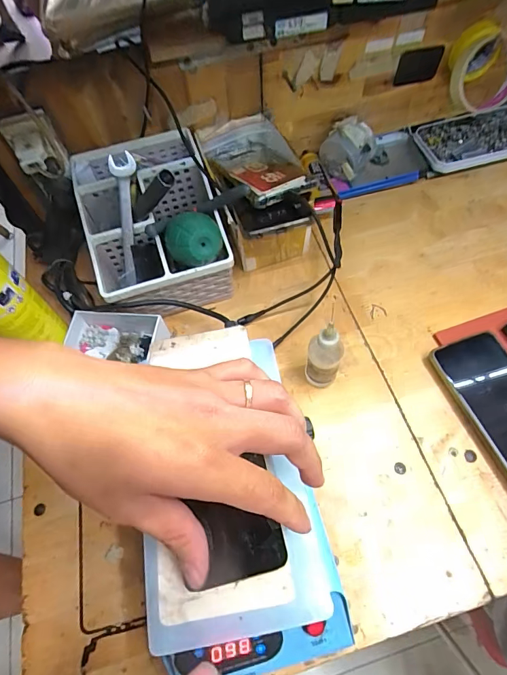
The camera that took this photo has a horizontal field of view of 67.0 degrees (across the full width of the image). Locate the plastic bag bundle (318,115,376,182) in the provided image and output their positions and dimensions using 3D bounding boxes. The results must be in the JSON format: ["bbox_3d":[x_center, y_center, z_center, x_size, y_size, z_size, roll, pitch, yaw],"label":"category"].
[{"bbox_3d":[0.130,-0.262,0.542,0.060,0.072,0.052,37,70,21],"label":"plastic bag bundle"}]

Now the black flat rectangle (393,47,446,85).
[{"bbox_3d":[0.215,-0.354,0.501,0.058,0.042,0.006,-14,62,-4],"label":"black flat rectangle"}]

